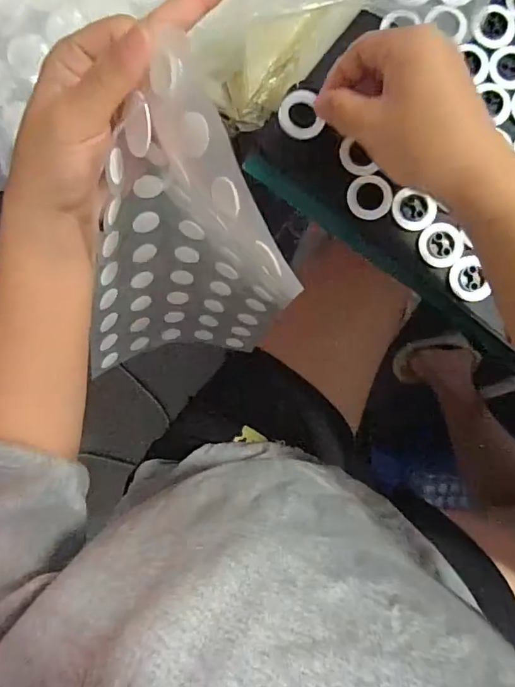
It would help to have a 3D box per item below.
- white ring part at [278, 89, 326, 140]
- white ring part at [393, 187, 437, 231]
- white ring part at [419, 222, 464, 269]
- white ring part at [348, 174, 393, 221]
[{"bbox_3d":[0.025,-0.136,0.289,0.024,0.028,0.005,-5,47,25],"label":"white ring part"},{"bbox_3d":[0.100,-0.084,0.306,0.027,0.004,0.024,9,91,-2],"label":"white ring part"},{"bbox_3d":[0.117,-0.062,0.308,0.027,0.004,0.027,-1,91,-2],"label":"white ring part"},{"bbox_3d":[0.072,-0.092,0.306,0.028,0.004,0.026,0,91,-2],"label":"white ring part"}]

